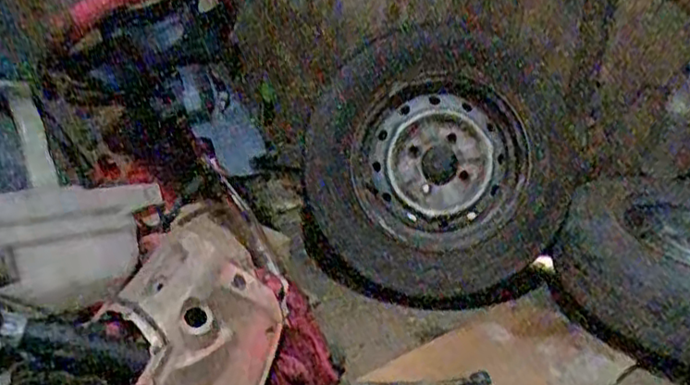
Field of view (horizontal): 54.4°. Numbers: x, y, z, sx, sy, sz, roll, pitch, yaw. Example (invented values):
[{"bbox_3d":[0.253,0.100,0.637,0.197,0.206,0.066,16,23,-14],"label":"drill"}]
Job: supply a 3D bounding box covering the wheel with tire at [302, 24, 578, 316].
[{"bbox_3d":[0.222,-0.034,1.366,0.575,0.569,0.171,3,12,-16],"label":"wheel with tire"}]

